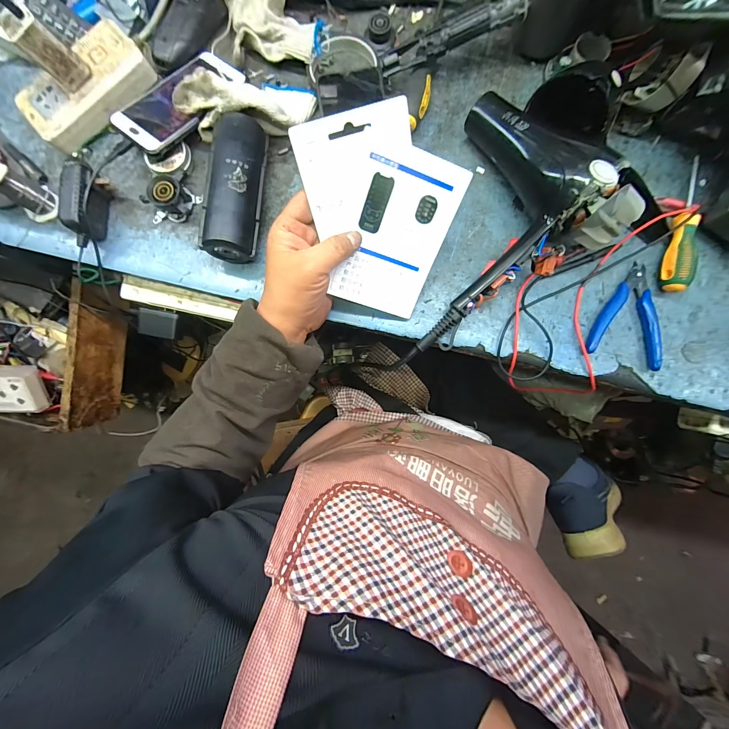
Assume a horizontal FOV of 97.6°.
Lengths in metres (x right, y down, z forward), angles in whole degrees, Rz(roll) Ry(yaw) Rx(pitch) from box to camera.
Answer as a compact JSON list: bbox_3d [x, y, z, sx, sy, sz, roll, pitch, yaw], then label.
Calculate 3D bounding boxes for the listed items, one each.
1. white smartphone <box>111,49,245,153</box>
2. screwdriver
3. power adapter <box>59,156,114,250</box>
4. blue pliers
[{"bbox_3d":[-0.219,-0.312,0.372,0.083,0.014,0.147,38,78,11],"label":"white smartphone"},{"bbox_3d":[0.359,-0.157,0.358,0.024,0.024,0.156,16,84,2],"label":"screwdriver"},{"bbox_3d":[-0.313,-0.177,0.359,0.029,0.039,0.085,5,84,1],"label":"power adapter"},{"bbox_3d":[0.304,-0.052,0.356,0.077,0.012,0.116,27,84,3],"label":"blue pliers"}]

